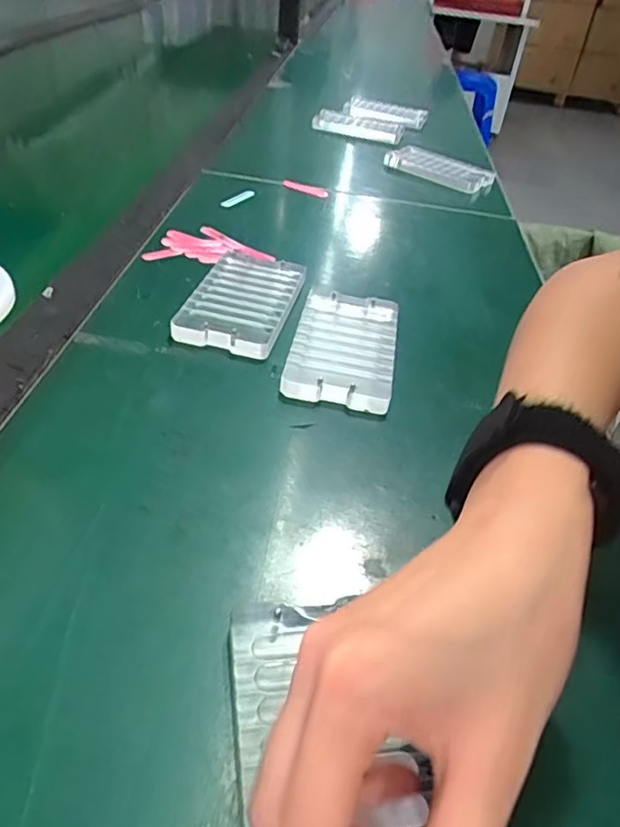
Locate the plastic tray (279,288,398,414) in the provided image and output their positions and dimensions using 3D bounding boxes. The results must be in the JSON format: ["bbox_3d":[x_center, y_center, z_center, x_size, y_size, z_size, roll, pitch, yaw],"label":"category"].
[{"bbox_3d":[0.024,-0.046,0.402,0.067,0.019,0.114,10,39,3],"label":"plastic tray"}]

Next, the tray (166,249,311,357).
[{"bbox_3d":[-0.047,-0.084,0.435,0.069,0.017,0.120,14,40,7],"label":"tray"}]

